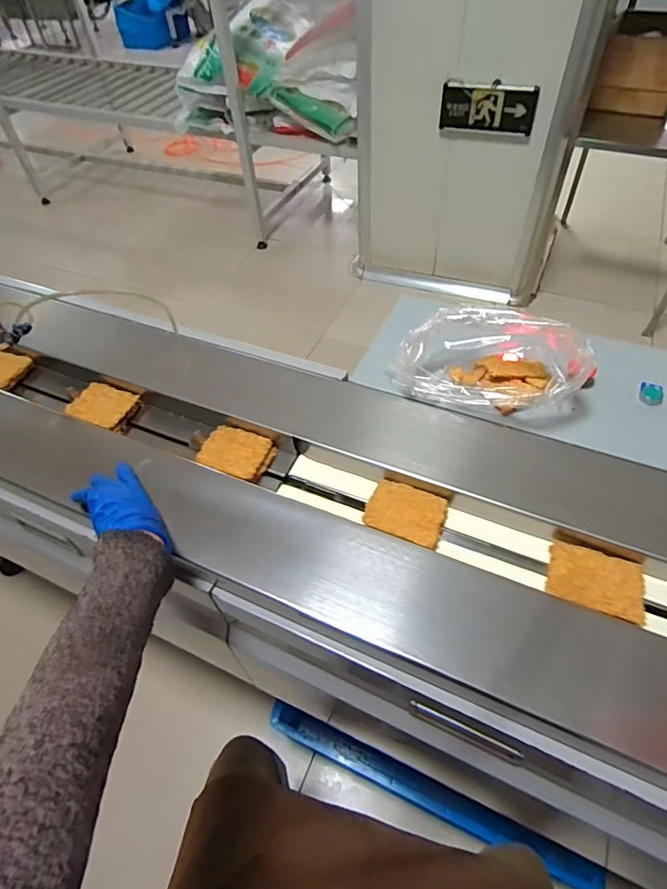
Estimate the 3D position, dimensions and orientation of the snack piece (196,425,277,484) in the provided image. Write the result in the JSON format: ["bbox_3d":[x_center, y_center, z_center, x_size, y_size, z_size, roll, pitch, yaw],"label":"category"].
[{"bbox_3d":[-0.131,0.011,0.665,0.090,0.018,0.070,19,56,18],"label":"snack piece"}]

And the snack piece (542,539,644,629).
[{"bbox_3d":[0.282,0.144,0.525,0.093,0.011,0.069,15,57,18],"label":"snack piece"}]

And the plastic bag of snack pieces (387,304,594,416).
[{"bbox_3d":[0.219,-0.118,0.693,0.240,0.111,0.141,12,54,13],"label":"plastic bag of snack pieces"}]

